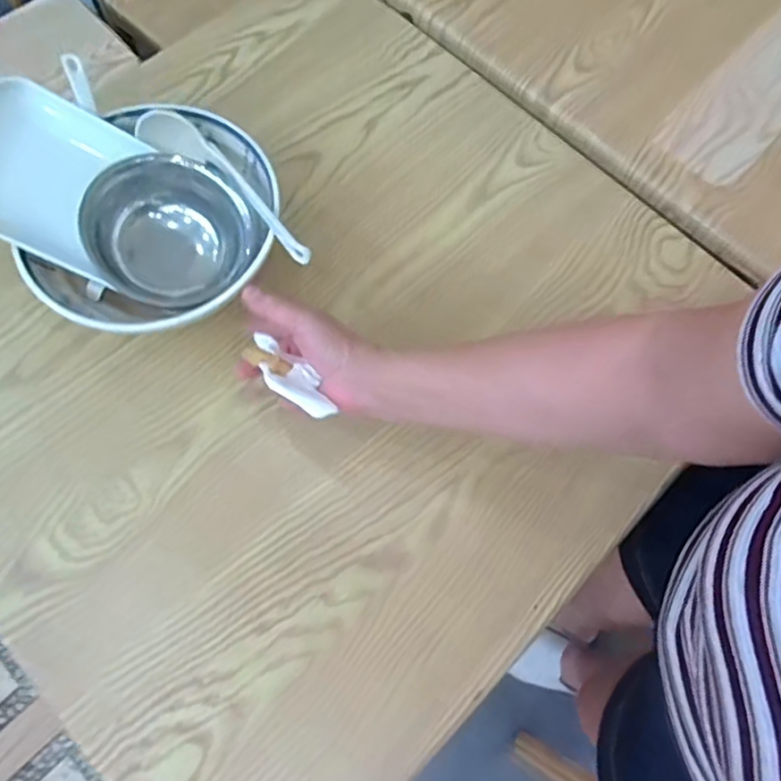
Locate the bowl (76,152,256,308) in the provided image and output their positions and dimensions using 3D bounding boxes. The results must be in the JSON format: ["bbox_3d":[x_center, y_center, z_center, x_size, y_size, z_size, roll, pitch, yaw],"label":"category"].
[{"bbox_3d":[-0.187,-0.125,0.515,0.118,0.060,0.121,38,68,-30],"label":"bowl"}]

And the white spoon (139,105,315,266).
[{"bbox_3d":[-0.132,-0.173,0.519,0.205,0.029,0.039,40,75,12],"label":"white spoon"}]

